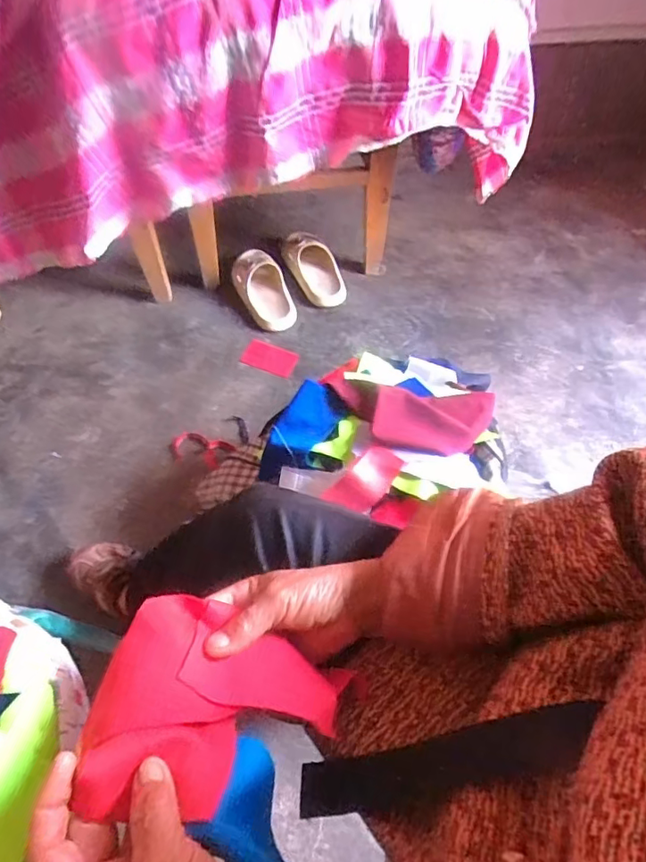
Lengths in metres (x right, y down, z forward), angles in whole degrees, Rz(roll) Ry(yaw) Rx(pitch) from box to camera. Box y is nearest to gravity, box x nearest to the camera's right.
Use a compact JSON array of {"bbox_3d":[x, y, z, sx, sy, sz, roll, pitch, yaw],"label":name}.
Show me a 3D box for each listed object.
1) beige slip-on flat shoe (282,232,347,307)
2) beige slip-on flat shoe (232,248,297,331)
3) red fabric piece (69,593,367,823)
[{"bbox_3d":[-0.021,-0.350,1.162,0.096,0.063,0.206,-18,59,-13],"label":"beige slip-on flat shoe"},{"bbox_3d":[-0.123,-0.292,1.126,0.095,0.057,0.205,-20,59,-14],"label":"beige slip-on flat shoe"},{"bbox_3d":[-0.062,0.171,0.330,0.141,0.076,0.118,18,58,10],"label":"red fabric piece"}]

